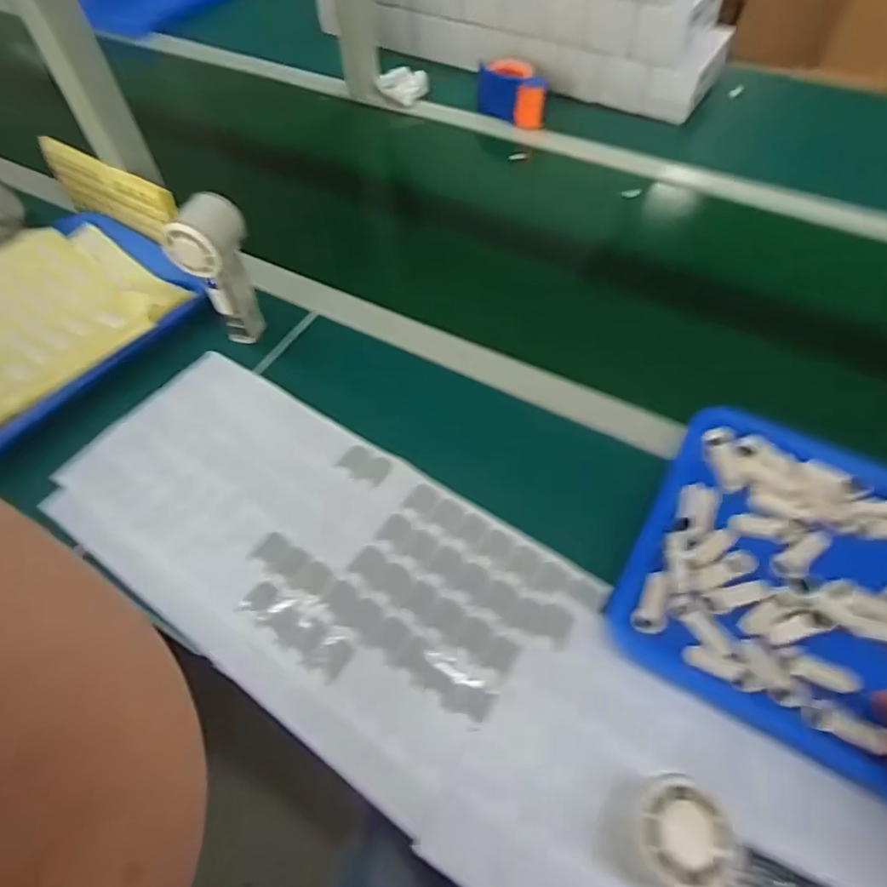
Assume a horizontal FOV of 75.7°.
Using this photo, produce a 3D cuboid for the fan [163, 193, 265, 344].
[{"bbox_3d":[-0.219,-0.170,0.574,0.050,0.148,0.066,17,55,11],"label":"fan"}]

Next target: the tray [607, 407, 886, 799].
[{"bbox_3d":[0.326,0.120,0.434,0.335,0.036,0.253,25,60,17],"label":"tray"}]

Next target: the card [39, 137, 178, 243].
[{"bbox_3d":[-0.393,-0.297,0.679,0.198,0.077,0.016,25,51,15],"label":"card"}]

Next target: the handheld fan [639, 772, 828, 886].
[{"bbox_3d":[0.179,0.247,0.322,0.146,0.025,0.051,31,61,3],"label":"handheld fan"}]

